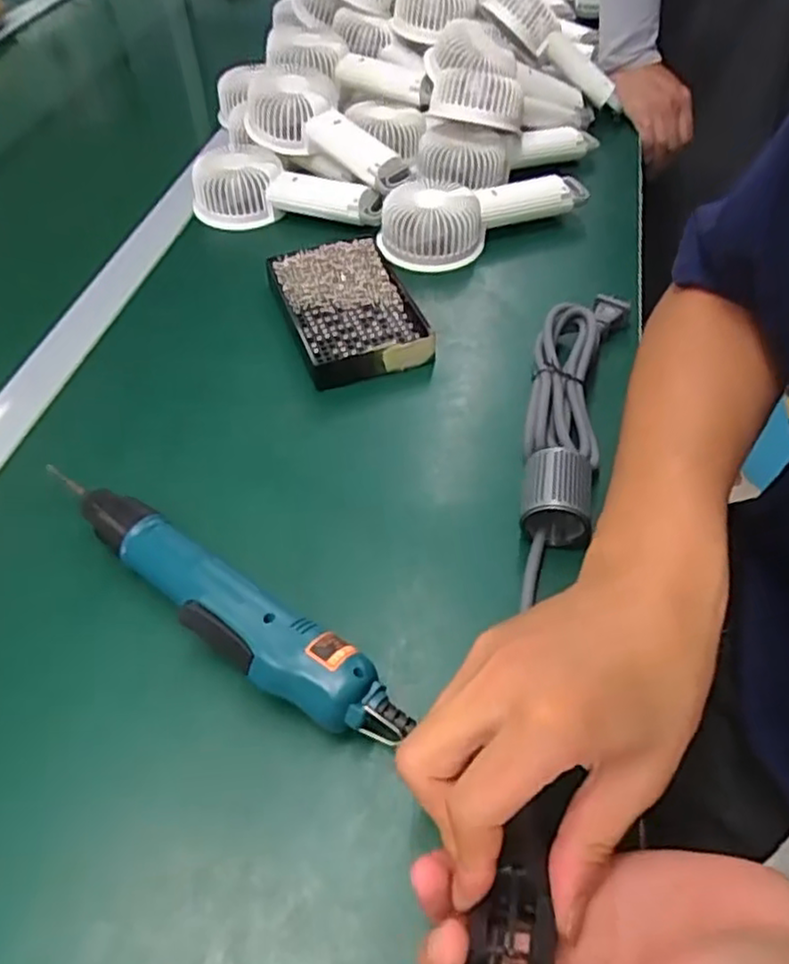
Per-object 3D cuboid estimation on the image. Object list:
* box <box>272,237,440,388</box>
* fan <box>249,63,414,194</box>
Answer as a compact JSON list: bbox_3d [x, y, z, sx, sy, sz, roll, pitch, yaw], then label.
[{"bbox_3d":[-0.036,-0.131,0.516,0.093,0.034,0.132,-16,52,-11],"label":"box"},{"bbox_3d":[-0.066,-0.327,0.625,0.194,0.045,0.085,37,59,11],"label":"fan"}]

